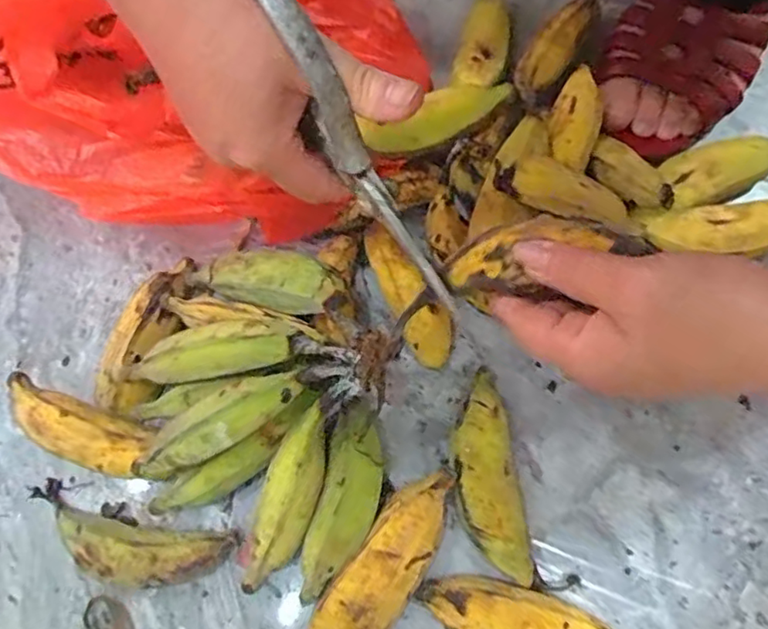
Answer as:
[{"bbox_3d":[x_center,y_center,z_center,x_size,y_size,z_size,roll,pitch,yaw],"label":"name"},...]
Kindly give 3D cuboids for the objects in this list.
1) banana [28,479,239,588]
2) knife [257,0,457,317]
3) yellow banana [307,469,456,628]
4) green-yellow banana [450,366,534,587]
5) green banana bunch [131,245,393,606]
[{"bbox_3d":[-0.150,0.129,0.344,0.121,0.029,0.036,13,74,6],"label":"banana"},{"bbox_3d":[-0.017,-0.077,0.259,0.014,0.030,0.176,-35,113,-8],"label":"knife"},{"bbox_3d":[-0.003,0.145,0.333,0.041,0.029,0.129,28,76,10],"label":"yellow banana"},{"bbox_3d":[0.058,0.093,0.349,0.034,0.029,0.114,-8,73,0],"label":"green-yellow banana"},{"bbox_3d":[-0.069,0.051,0.340,0.148,0.074,0.167,17,75,7],"label":"green banana bunch"}]

